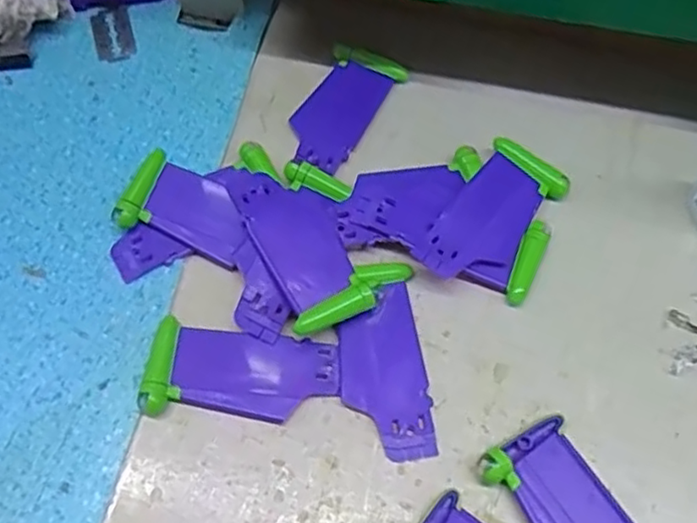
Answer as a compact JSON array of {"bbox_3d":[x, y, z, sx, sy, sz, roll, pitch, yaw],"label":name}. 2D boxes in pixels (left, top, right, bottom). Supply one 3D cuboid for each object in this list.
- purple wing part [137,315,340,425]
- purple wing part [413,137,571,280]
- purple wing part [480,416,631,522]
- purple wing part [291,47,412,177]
[{"bbox_3d":[-0.047,0.050,0.298,0.082,0.008,0.039,6,63,4],"label":"purple wing part"},{"bbox_3d":[0.070,-0.021,0.330,0.041,0.017,0.084,32,67,16],"label":"purple wing part"},{"bbox_3d":[0.094,0.108,0.268,0.040,0.009,0.088,-28,66,-13],"label":"purple wing part"},{"bbox_3d":[-0.005,-0.084,0.367,0.040,0.007,0.082,29,67,14],"label":"purple wing part"}]

